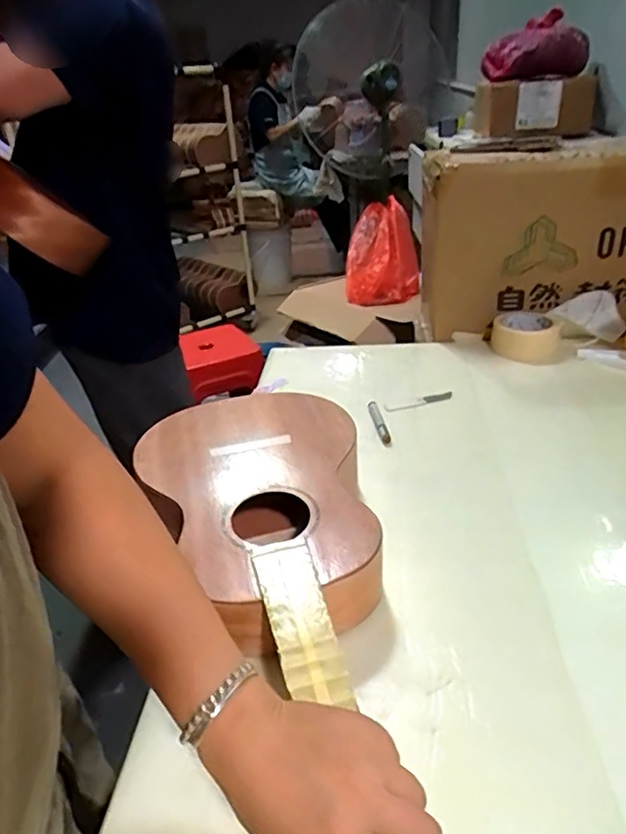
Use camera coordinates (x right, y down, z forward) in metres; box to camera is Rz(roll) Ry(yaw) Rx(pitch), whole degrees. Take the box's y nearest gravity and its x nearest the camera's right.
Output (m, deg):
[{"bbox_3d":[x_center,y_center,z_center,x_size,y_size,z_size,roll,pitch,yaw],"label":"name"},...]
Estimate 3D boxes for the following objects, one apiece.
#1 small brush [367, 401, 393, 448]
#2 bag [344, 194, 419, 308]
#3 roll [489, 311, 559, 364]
[{"bbox_3d":[0.087,0.010,0.774,0.014,0.018,0.098,-8,30,-4],"label":"small brush"},{"bbox_3d":[0.178,-0.407,1.500,0.177,0.094,0.318,2,60,12],"label":"bag"},{"bbox_3d":[0.334,-0.128,0.934,0.101,0.048,0.101,-4,30,2],"label":"roll"}]

